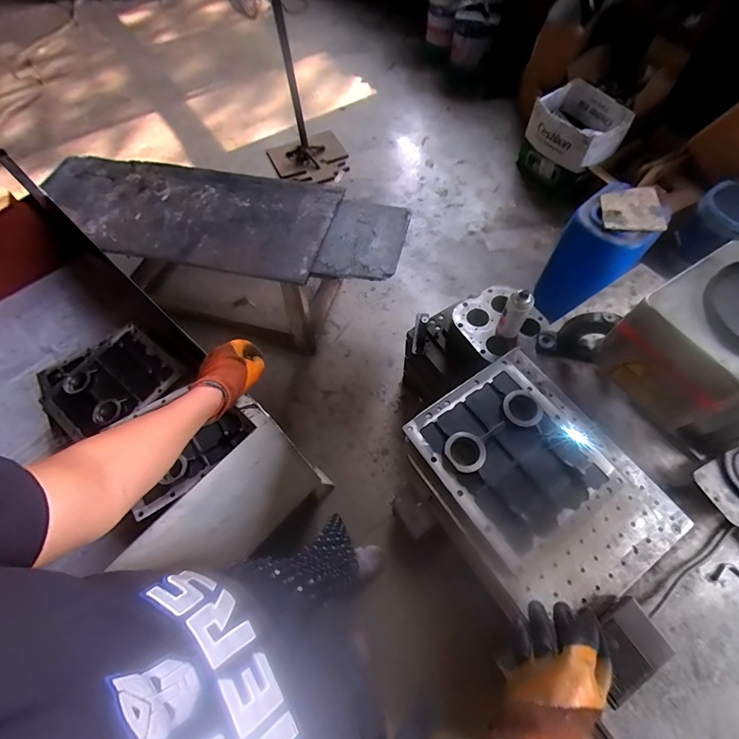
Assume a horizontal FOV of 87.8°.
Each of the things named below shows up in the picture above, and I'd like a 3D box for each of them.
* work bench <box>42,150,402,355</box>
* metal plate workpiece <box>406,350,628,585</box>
[{"bbox_3d":[-0.468,-0.428,1.396,1.093,0.478,0.438,12,63,-7],"label":"work bench"},{"bbox_3d":[0.206,0.119,0.558,0.213,0.025,0.243,-32,66,-14],"label":"metal plate workpiece"}]

